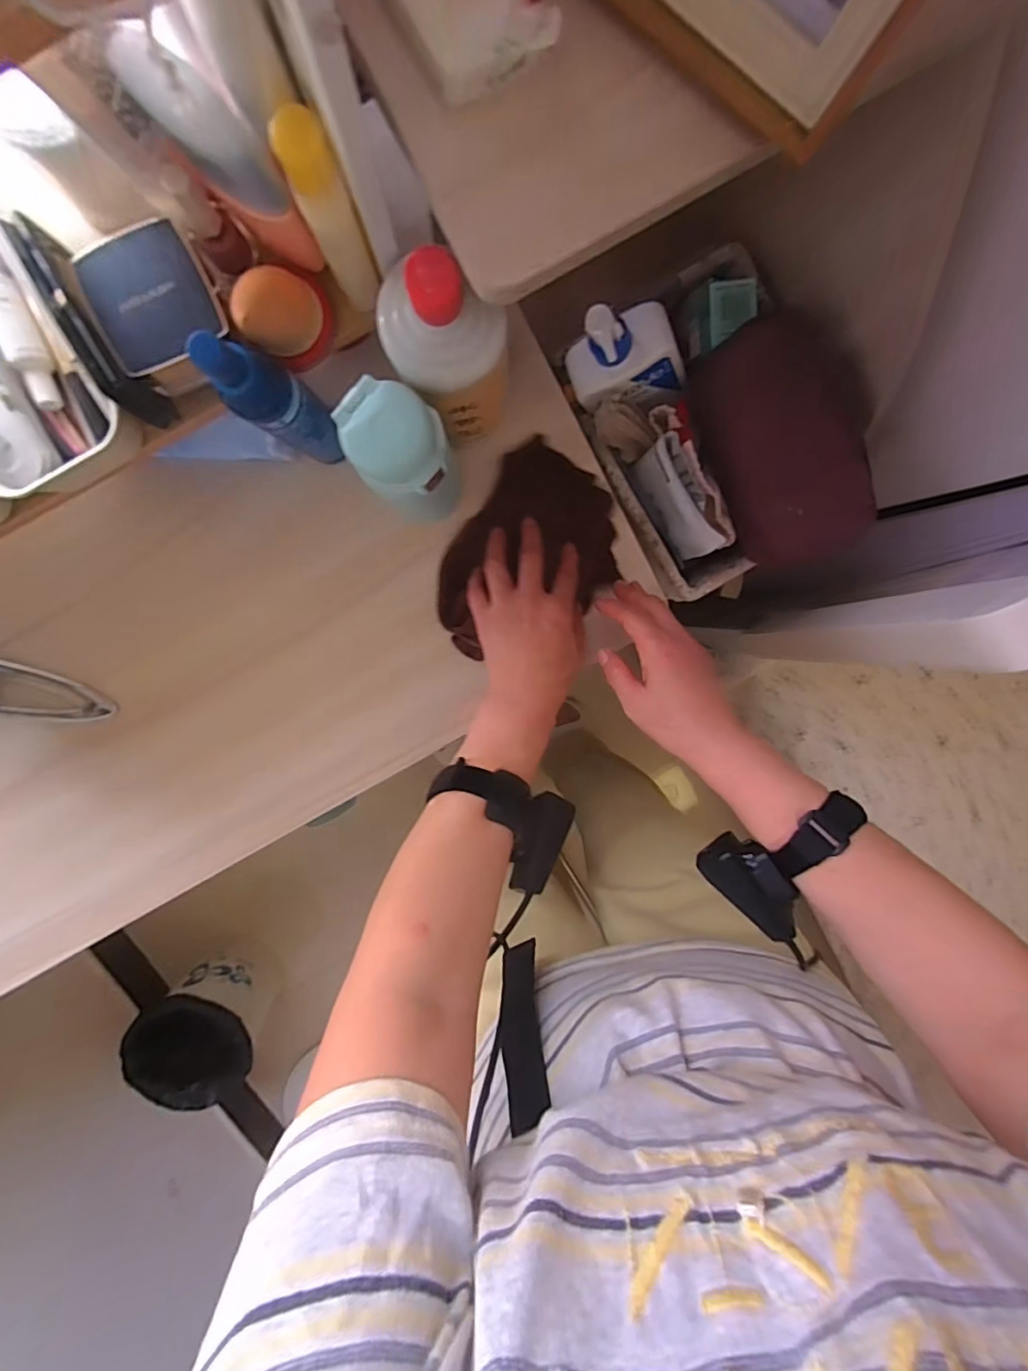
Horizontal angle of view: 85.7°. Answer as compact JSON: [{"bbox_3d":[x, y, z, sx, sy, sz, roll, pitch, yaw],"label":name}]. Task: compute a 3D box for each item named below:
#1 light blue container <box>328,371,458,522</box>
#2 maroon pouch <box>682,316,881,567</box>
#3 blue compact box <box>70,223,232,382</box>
[{"bbox_3d":[-0.076,-0.155,0.399,0.065,0.185,0.062,30,96,-7],"label":"light blue container"},{"bbox_3d":[0.245,-0.217,0.491,0.117,0.067,0.200,-25,99,1],"label":"maroon pouch"},{"bbox_3d":[-0.209,-0.224,0.321,0.068,0.016,0.062,-21,99,0],"label":"blue compact box"}]

